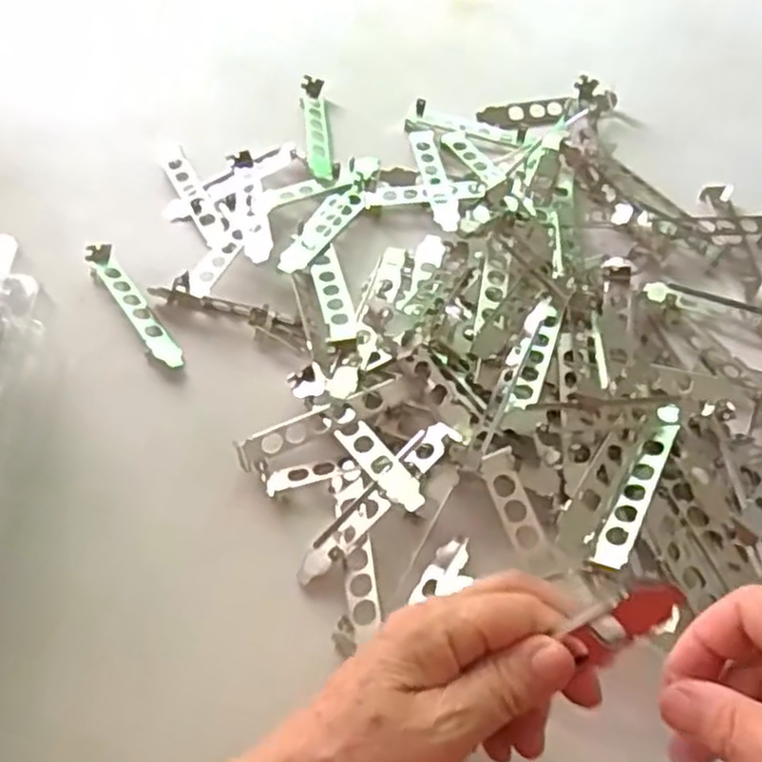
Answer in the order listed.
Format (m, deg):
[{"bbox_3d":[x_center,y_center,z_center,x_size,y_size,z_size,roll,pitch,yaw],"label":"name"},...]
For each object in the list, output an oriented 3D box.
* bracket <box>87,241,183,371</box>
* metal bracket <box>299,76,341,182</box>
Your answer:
[{"bbox_3d":[-0.172,-0.051,0.521,0.021,0.016,0.122,-32,62,-19],"label":"bracket"},{"bbox_3d":[-0.053,-0.214,0.629,0.024,0.010,0.120,-6,57,-4],"label":"metal bracket"}]

